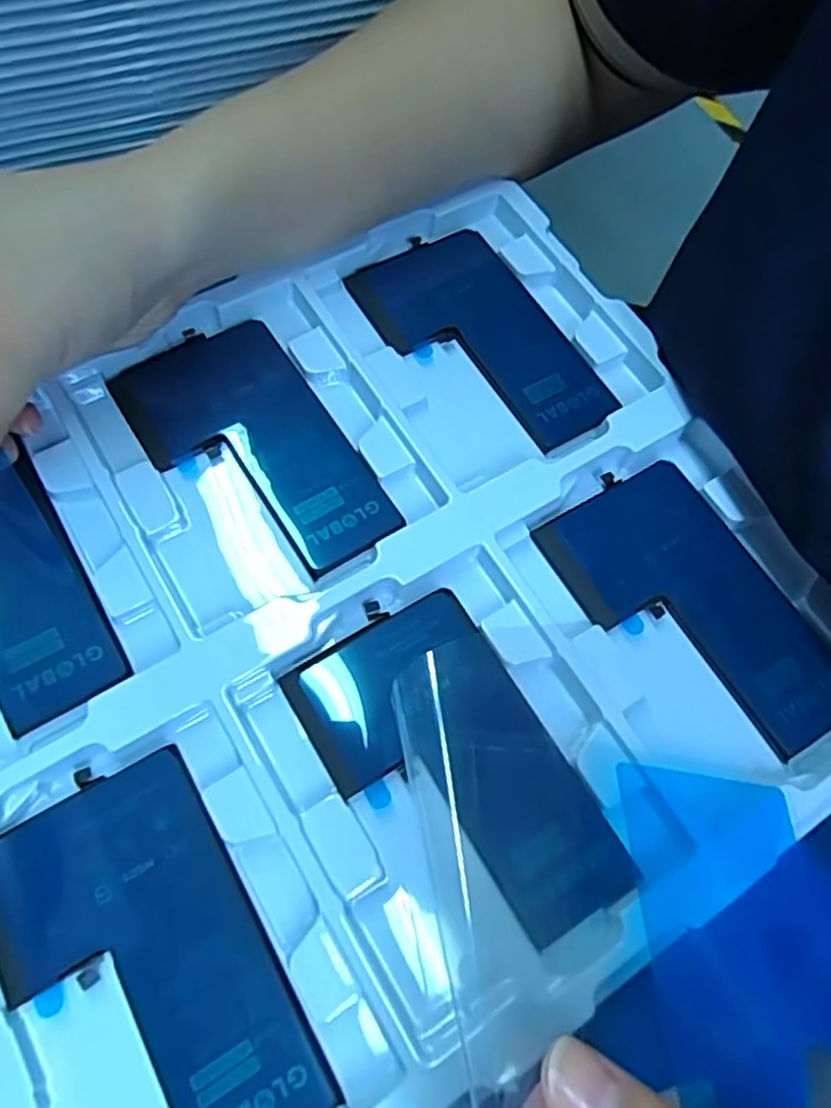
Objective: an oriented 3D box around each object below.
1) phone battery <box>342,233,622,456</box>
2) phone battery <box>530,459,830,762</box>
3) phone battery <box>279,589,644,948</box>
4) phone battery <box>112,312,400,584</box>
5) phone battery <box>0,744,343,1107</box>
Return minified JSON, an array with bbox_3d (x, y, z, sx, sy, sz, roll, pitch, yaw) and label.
[{"bbox_3d":[0.027,-0.088,0.289,0.062,0.006,0.111,-33,70,-18],"label":"phone battery"},{"bbox_3d":[0.098,0.020,0.250,0.062,0.009,0.109,-28,69,-16],"label":"phone battery"},{"bbox_3d":[0.012,0.068,0.224,0.064,0.007,0.109,-28,69,-16],"label":"phone battery"},{"bbox_3d":[-0.060,-0.039,0.265,0.063,0.007,0.113,-33,70,-18],"label":"phone battery"},{"bbox_3d":[-0.075,0.115,0.196,0.064,0.006,0.109,-28,69,-16],"label":"phone battery"}]

